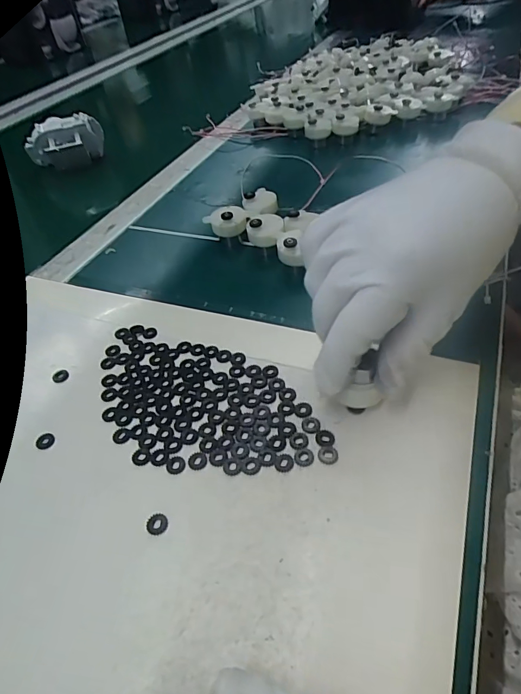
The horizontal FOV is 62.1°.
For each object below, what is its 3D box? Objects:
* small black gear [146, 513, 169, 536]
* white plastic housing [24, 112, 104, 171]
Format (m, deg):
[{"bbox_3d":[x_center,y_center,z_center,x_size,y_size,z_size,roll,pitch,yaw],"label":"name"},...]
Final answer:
[{"bbox_3d":[-0.053,0.090,0.220,0.011,0.004,0.011,-4,45,4],"label":"small black gear"},{"bbox_3d":[-0.252,-0.261,0.555,0.097,0.061,0.038,-14,46,-7],"label":"white plastic housing"}]

